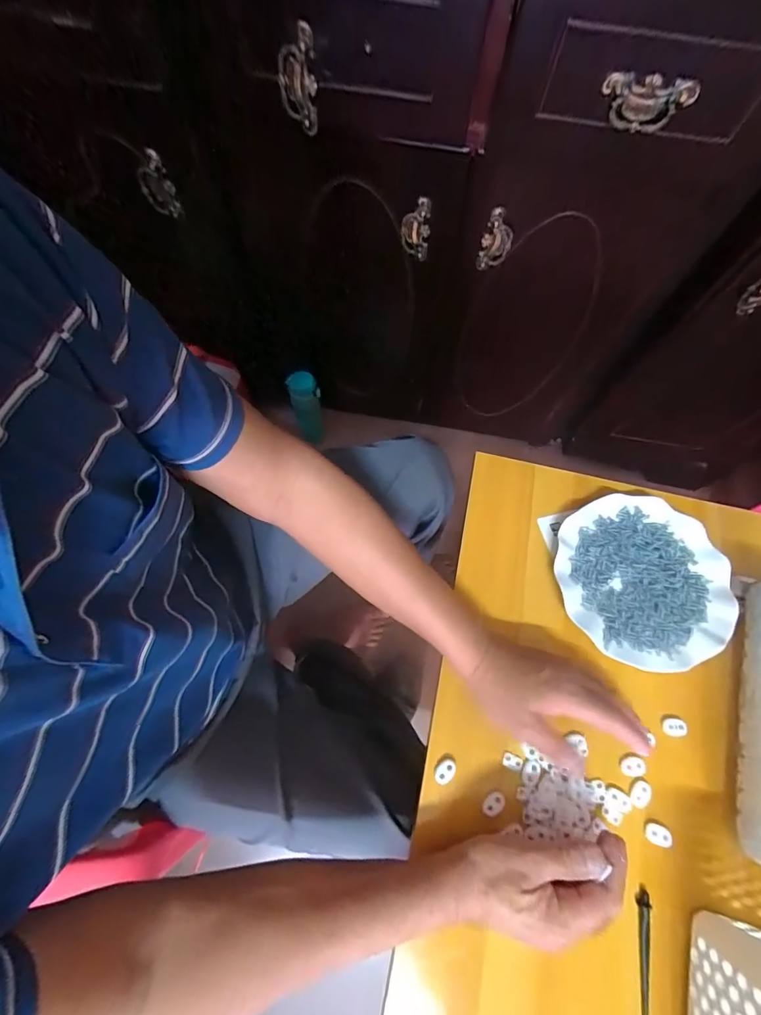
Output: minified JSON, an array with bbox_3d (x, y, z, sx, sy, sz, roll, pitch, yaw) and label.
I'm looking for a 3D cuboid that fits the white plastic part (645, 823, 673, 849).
[{"bbox_3d":[0.256,0.302,0.386,0.022,0.005,0.016,22,71,5],"label":"white plastic part"}]

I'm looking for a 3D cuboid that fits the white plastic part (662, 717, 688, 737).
[{"bbox_3d":[0.294,0.220,0.420,0.025,0.006,0.017,11,71,1],"label":"white plastic part"}]

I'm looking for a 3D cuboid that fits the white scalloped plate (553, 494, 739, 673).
[{"bbox_3d":[0.284,0.076,0.454,0.180,0.013,0.177,-17,72,-8],"label":"white scalloped plate"}]

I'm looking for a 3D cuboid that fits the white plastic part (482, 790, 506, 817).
[{"bbox_3d":[0.106,0.276,0.392,0.023,0.005,0.016,-32,75,-13],"label":"white plastic part"}]

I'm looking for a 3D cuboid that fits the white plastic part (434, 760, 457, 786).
[{"bbox_3d":[0.061,0.251,0.399,0.023,0.005,0.016,-37,76,-14],"label":"white plastic part"}]

